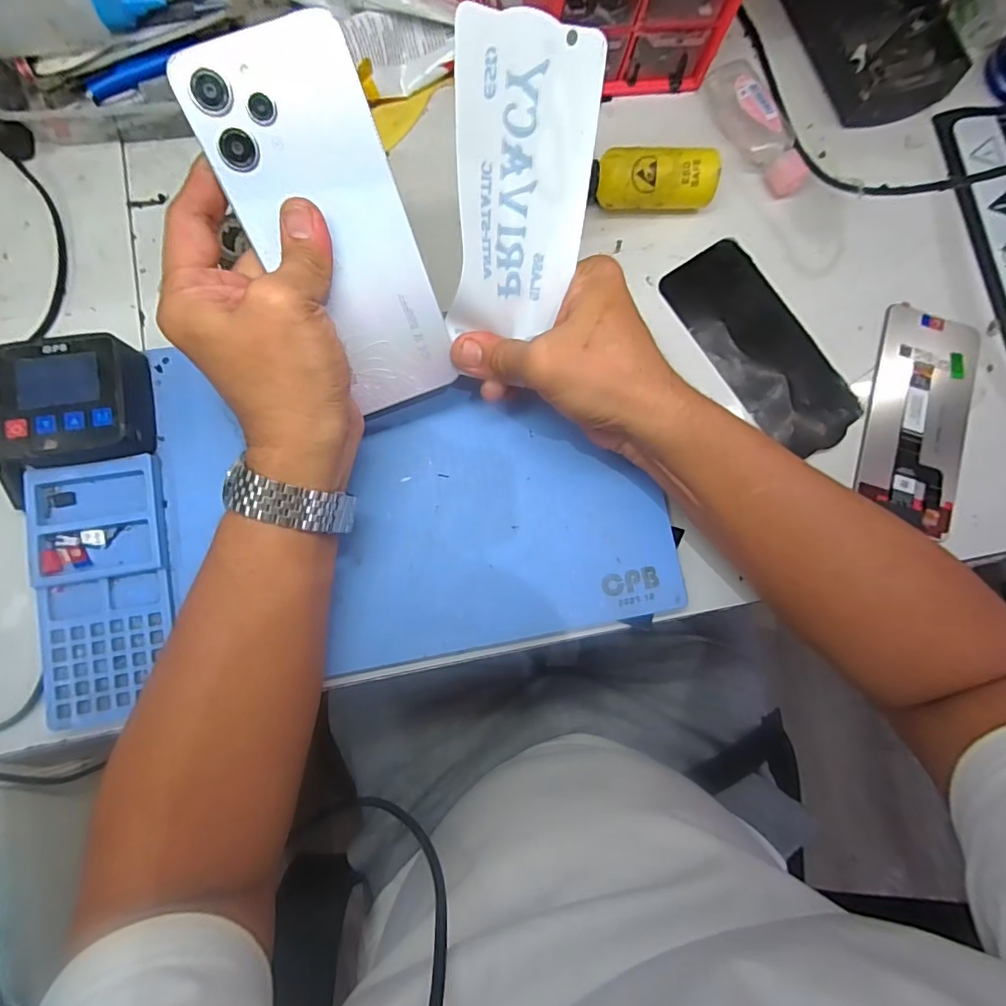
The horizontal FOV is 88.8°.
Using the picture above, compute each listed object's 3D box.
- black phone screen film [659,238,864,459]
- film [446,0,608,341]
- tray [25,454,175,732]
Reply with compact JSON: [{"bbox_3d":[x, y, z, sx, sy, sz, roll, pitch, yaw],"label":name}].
[{"bbox_3d":[0.183,-0.111,0.360,0.074,0.012,0.158,-33,86,-7],"label":"black phone screen film"},{"bbox_3d":[0.009,-0.155,0.257,0.068,0.015,0.134,-4,119,-16],"label":"film"},{"bbox_3d":[-0.235,0.050,0.305,0.070,0.017,0.148,-9,83,-5],"label":"tray"}]

